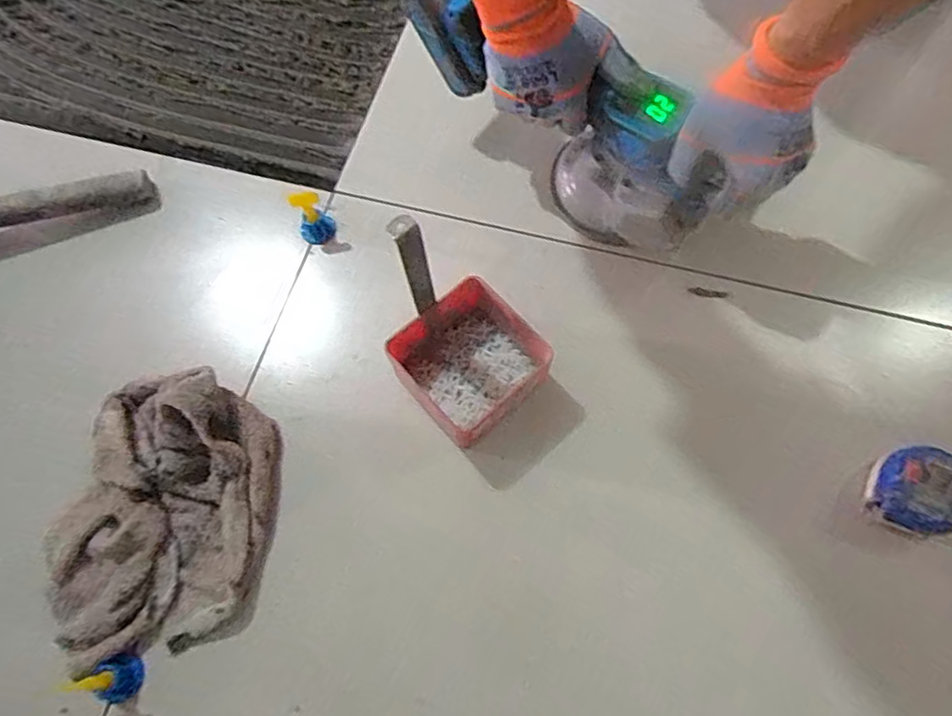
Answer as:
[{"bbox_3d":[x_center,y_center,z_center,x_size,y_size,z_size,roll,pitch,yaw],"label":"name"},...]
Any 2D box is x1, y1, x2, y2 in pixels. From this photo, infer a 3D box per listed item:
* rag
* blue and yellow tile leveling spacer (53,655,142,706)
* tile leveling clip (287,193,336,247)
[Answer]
[{"bbox_3d":[-0.242,0.116,0.448,0.157,0.061,0.209,0,70,1],"label":"rag"},{"bbox_3d":[-0.258,0.226,0.408,0.030,0.038,0.031,0,70,1],"label":"blue and yellow tile leveling spacer"},{"bbox_3d":[-0.153,-0.132,0.545,0.033,0.058,0.028,-25,71,-8],"label":"tile leveling clip"}]

